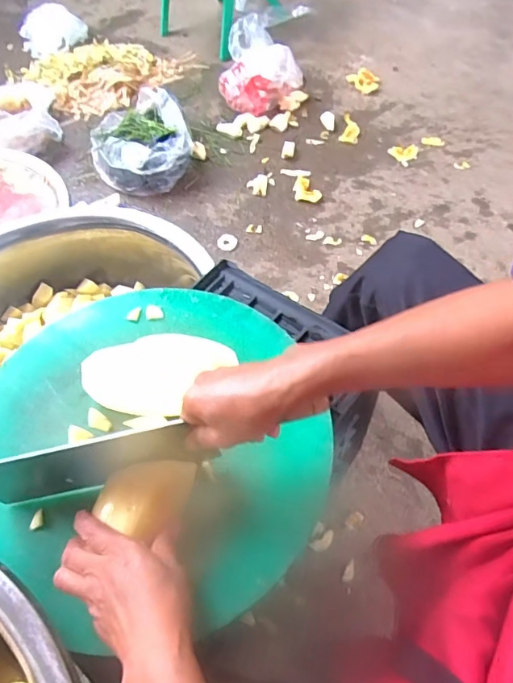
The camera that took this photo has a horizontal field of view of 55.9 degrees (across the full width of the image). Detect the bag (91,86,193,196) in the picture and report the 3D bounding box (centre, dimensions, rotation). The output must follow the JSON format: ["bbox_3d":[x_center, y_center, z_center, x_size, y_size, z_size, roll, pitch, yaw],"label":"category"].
[{"bbox_3d":[-0.338,-0.581,1.379,0.268,0.114,0.381,-18,58,-9],"label":"bag"}]

